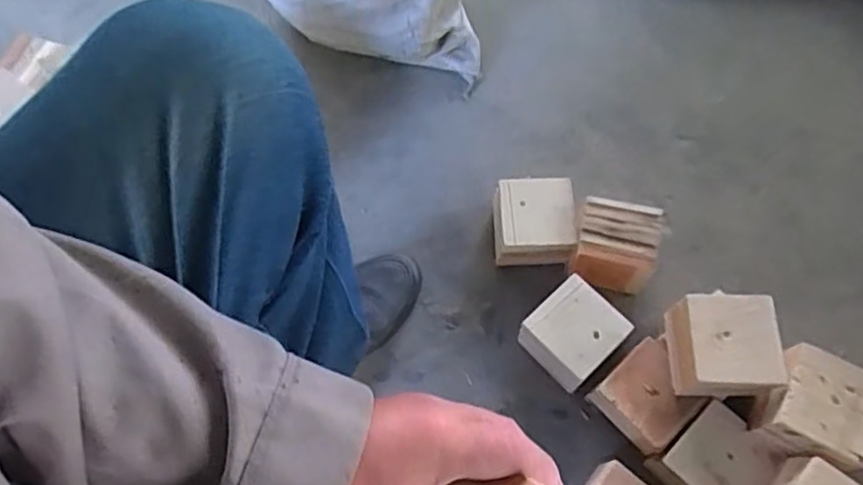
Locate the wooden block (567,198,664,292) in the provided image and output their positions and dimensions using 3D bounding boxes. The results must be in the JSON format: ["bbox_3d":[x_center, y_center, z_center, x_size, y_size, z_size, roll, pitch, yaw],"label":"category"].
[{"bbox_3d":[0.228,0.010,0.821,0.098,0.101,0.089,9,67,4],"label":"wooden block"}]

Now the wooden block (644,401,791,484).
[{"bbox_3d":[0.308,0.240,0.702,0.098,0.071,0.095,-40,70,-16],"label":"wooden block"}]

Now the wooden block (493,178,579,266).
[{"bbox_3d":[0.128,-0.023,0.831,0.100,0.078,0.095,-1,65,1],"label":"wooden block"}]

